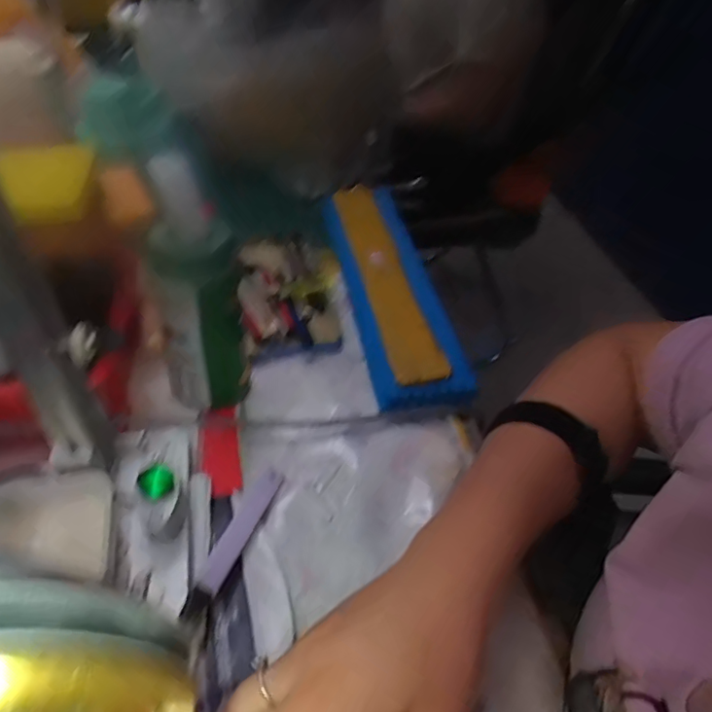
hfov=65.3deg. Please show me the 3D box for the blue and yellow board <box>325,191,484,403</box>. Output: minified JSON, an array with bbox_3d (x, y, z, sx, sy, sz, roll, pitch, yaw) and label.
[{"bbox_3d":[0.031,-0.075,0.559,0.078,0.053,0.310,-6,43,-11],"label":"blue and yellow board"}]

